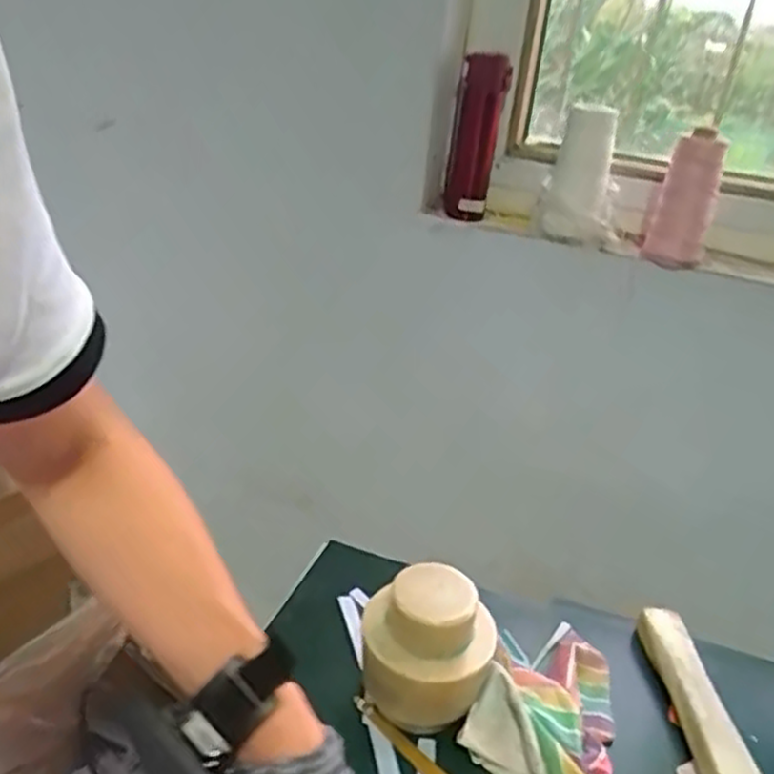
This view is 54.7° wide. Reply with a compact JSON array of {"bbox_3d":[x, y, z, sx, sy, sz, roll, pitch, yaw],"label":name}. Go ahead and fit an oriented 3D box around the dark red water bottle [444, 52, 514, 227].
[{"bbox_3d":[0.119,-0.330,1.009,0.064,0.213,0.073,8,28,5],"label":"dark red water bottle"}]

